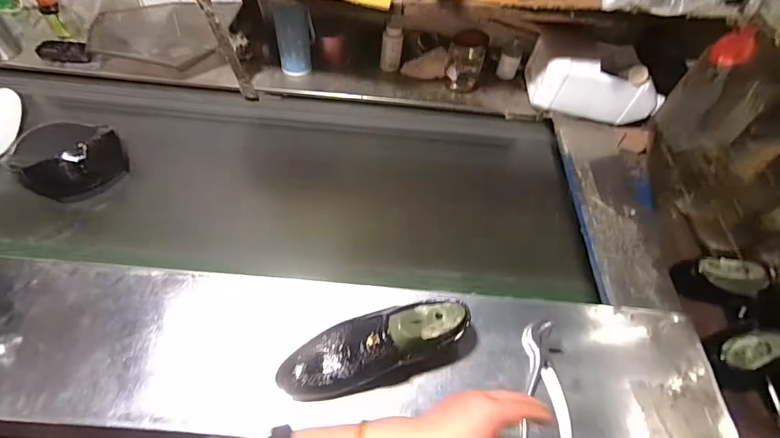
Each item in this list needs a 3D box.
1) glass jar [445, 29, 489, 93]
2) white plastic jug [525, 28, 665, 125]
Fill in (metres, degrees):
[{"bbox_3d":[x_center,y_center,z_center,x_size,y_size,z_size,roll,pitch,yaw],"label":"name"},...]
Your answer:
[{"bbox_3d":[0.175,-0.364,0.941,0.083,0.149,0.083,2,55,-3],"label":"glass jar"},{"bbox_3d":[0.468,-0.322,0.944,0.273,0.156,0.152,7,55,0],"label":"white plastic jug"}]

